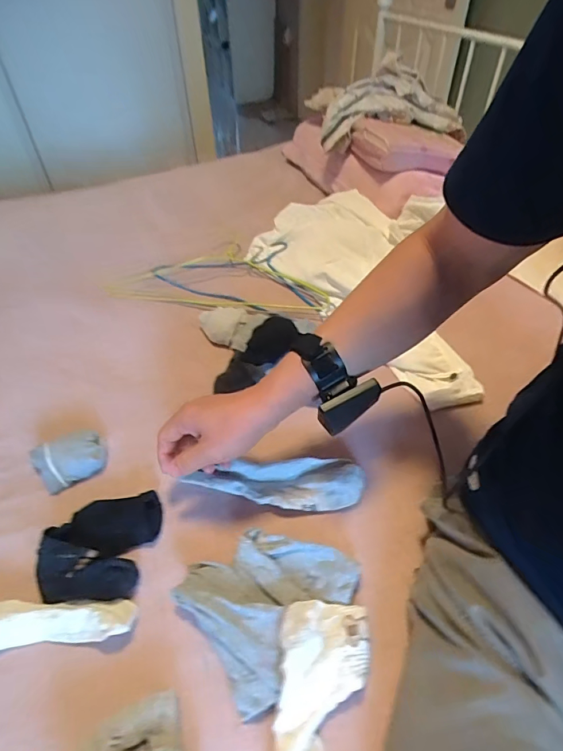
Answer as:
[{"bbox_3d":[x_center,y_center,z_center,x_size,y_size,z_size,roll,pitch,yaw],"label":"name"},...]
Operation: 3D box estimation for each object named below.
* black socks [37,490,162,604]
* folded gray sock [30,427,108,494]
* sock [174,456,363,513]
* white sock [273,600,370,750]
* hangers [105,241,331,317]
[{"bbox_3d":[-0.201,0.184,0.469,0.105,0.039,0.124,6,46,8],"label":"black socks"},{"bbox_3d":[-0.283,0.109,0.559,0.090,0.031,0.077,-25,50,-21],"label":"folded gray sock"},{"bbox_3d":[-0.004,0.129,0.514,0.204,0.029,0.059,2,46,-1],"label":"sock"},{"bbox_3d":[0.029,0.289,0.369,0.079,0.033,0.172,10,47,12],"label":"white sock"},{"bbox_3d":[-0.110,-0.220,0.875,0.446,0.037,0.253,11,47,13],"label":"hangers"}]

